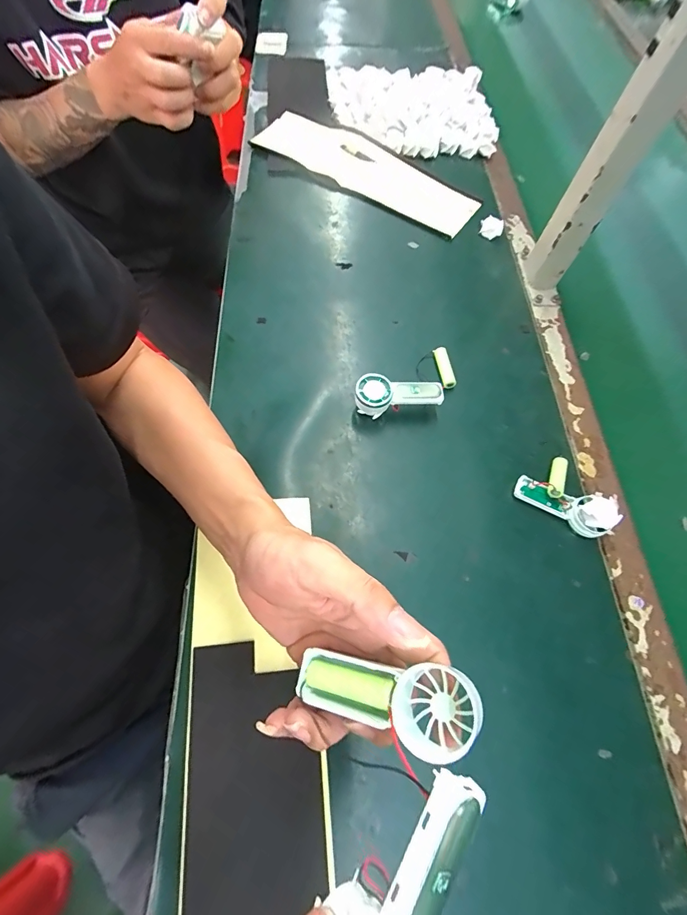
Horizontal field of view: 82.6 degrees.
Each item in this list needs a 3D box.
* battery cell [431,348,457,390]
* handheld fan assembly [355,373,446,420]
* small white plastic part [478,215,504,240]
[{"bbox_3d":[0.120,-0.107,0.465,0.014,0.013,0.055,-8,66,-6],"label":"battery cell"},{"bbox_3d":[0.059,-0.062,0.431,0.092,0.041,0.037,3,66,-1],"label":"handheld fan assembly"},{"bbox_3d":[0.219,-0.342,0.577,0.027,0.019,0.030,-39,73,-18],"label":"small white plastic part"}]

